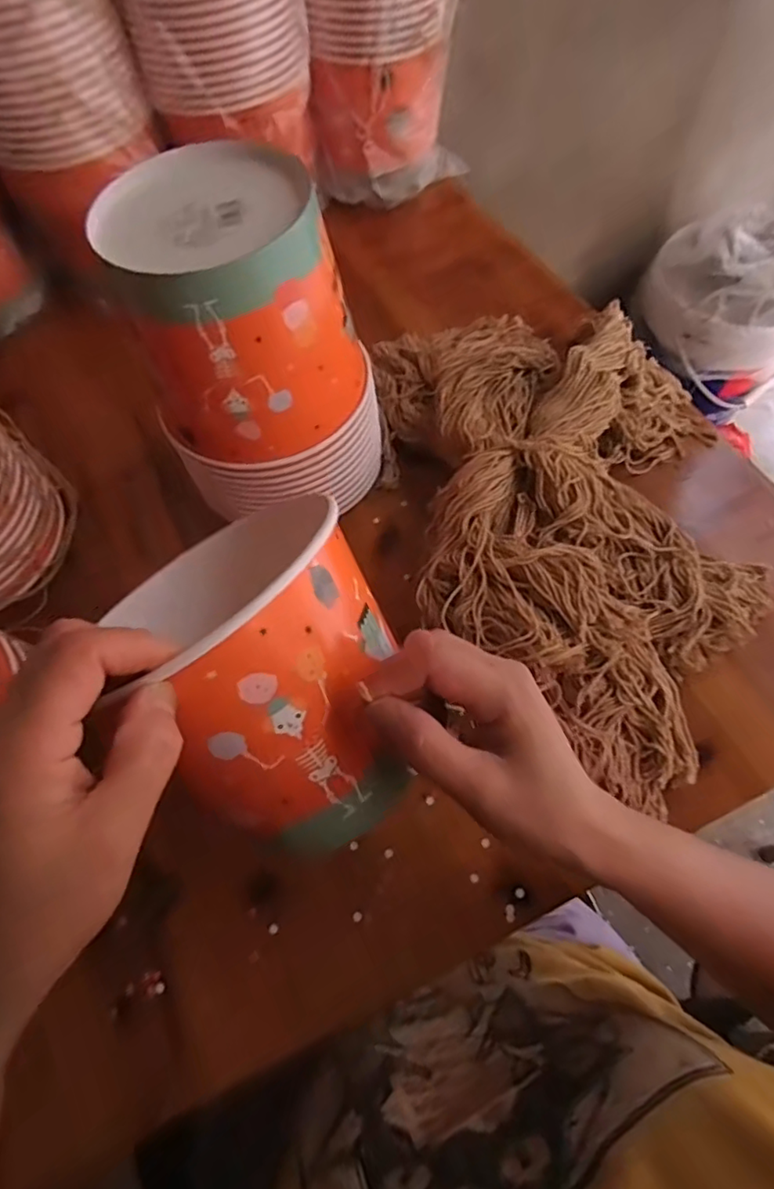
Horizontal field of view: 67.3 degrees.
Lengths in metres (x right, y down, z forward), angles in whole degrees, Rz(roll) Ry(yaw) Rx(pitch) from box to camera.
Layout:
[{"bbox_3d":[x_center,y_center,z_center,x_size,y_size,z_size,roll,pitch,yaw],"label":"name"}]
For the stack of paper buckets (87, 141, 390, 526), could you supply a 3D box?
[{"bbox_3d":[-0.087,-0.159,0.411,0.153,0.210,0.128,-8,63,0],"label":"stack of paper buckets"}]

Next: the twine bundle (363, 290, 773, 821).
[{"bbox_3d":[0.133,-0.071,0.437,0.257,0.060,0.410,-5,63,1],"label":"twine bundle"}]

